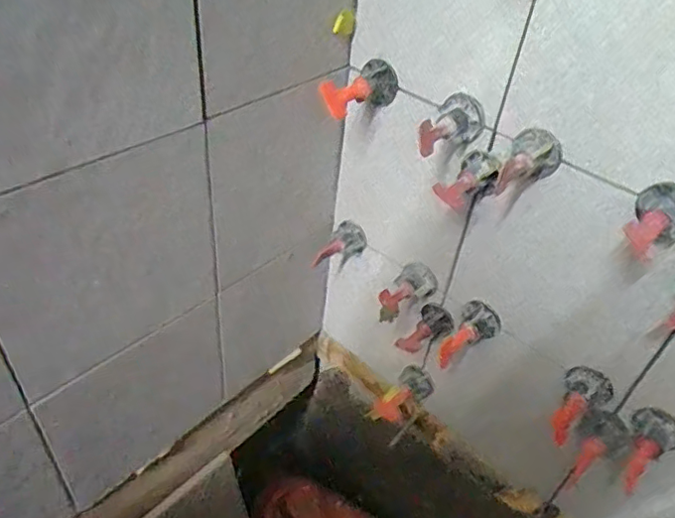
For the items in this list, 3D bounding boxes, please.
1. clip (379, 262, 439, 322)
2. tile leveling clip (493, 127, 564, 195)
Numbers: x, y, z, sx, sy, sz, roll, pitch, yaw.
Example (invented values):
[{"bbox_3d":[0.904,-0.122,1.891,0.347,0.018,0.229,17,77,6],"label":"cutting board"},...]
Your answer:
[{"bbox_3d":[0.052,0.030,0.462,0.058,0.026,0.031,-38,57,-24],"label":"clip"},{"bbox_3d":[0.118,-0.056,0.338,0.030,0.032,0.041,21,43,16],"label":"tile leveling clip"}]

